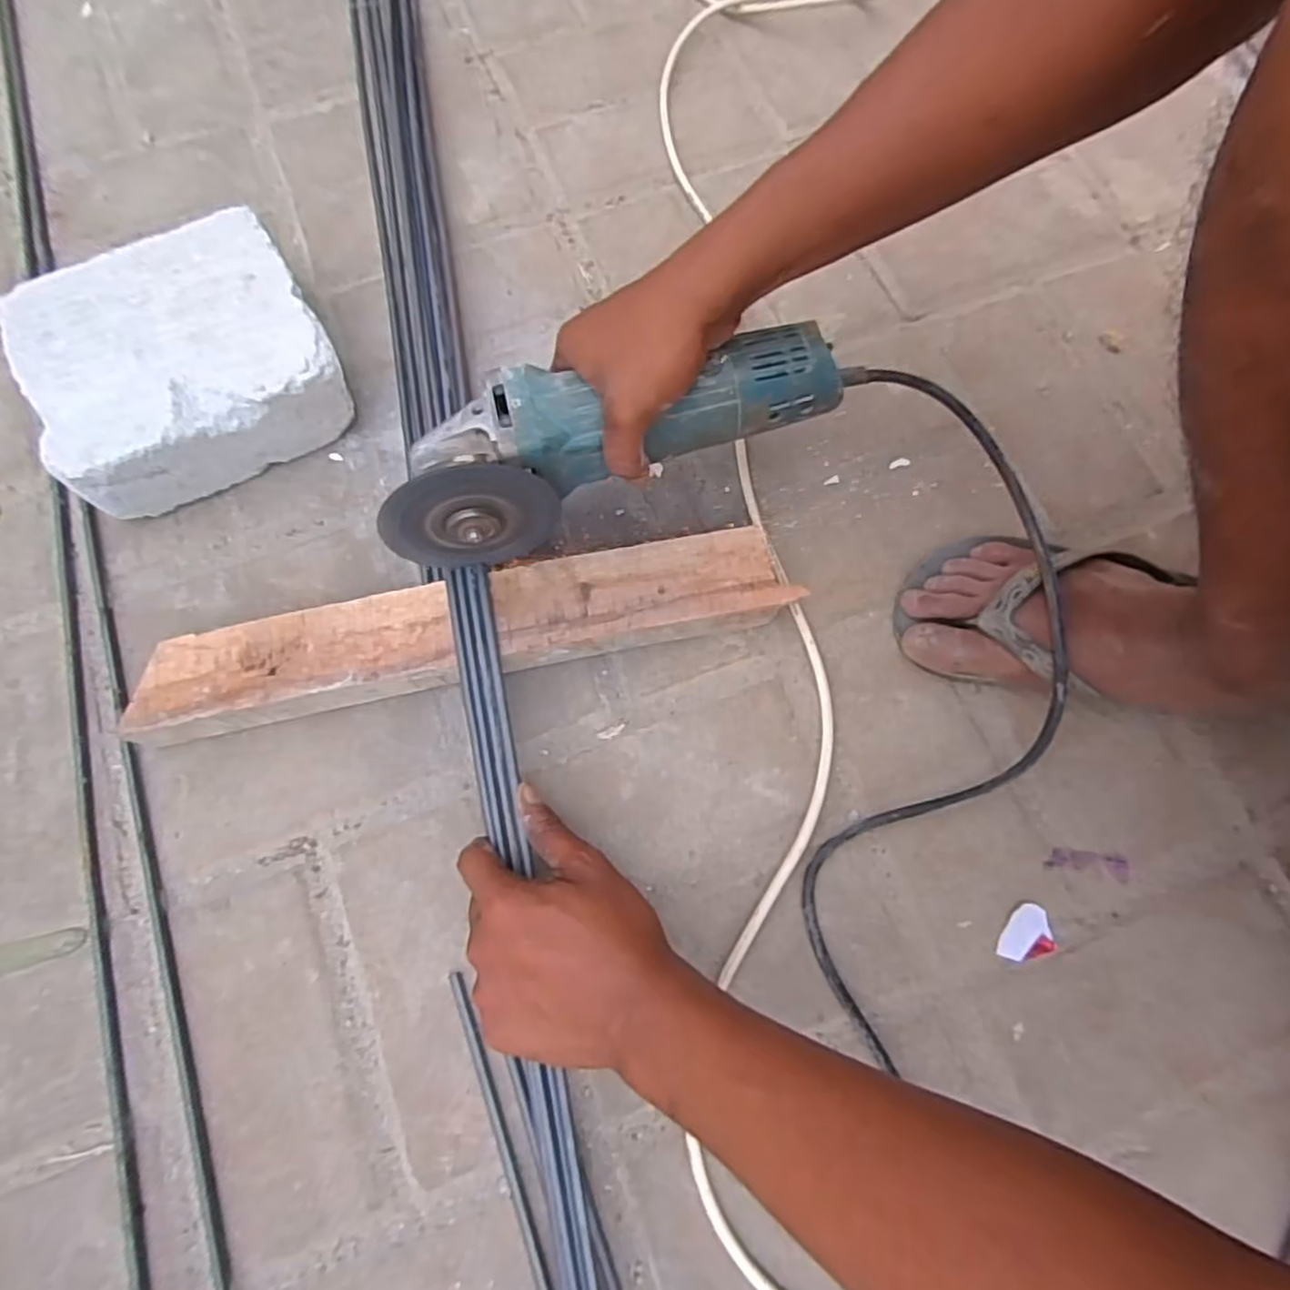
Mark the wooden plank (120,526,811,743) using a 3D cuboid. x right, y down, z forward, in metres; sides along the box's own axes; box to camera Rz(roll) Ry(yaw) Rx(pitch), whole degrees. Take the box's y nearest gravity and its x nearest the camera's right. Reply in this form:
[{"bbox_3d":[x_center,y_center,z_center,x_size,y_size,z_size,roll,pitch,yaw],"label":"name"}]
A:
[{"bbox_3d":[-0.113,-0.007,0.466,0.400,0.043,0.066,-13,71,-4],"label":"wooden plank"}]

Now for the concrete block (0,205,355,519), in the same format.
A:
[{"bbox_3d":[-0.324,-0.198,0.514,0.183,0.079,0.163,-28,73,-9],"label":"concrete block"}]

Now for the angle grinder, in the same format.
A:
[{"bbox_3d":[-0.021,-0.126,0.426,0.274,0.086,0.075,-19,72,-3],"label":"angle grinder"}]

